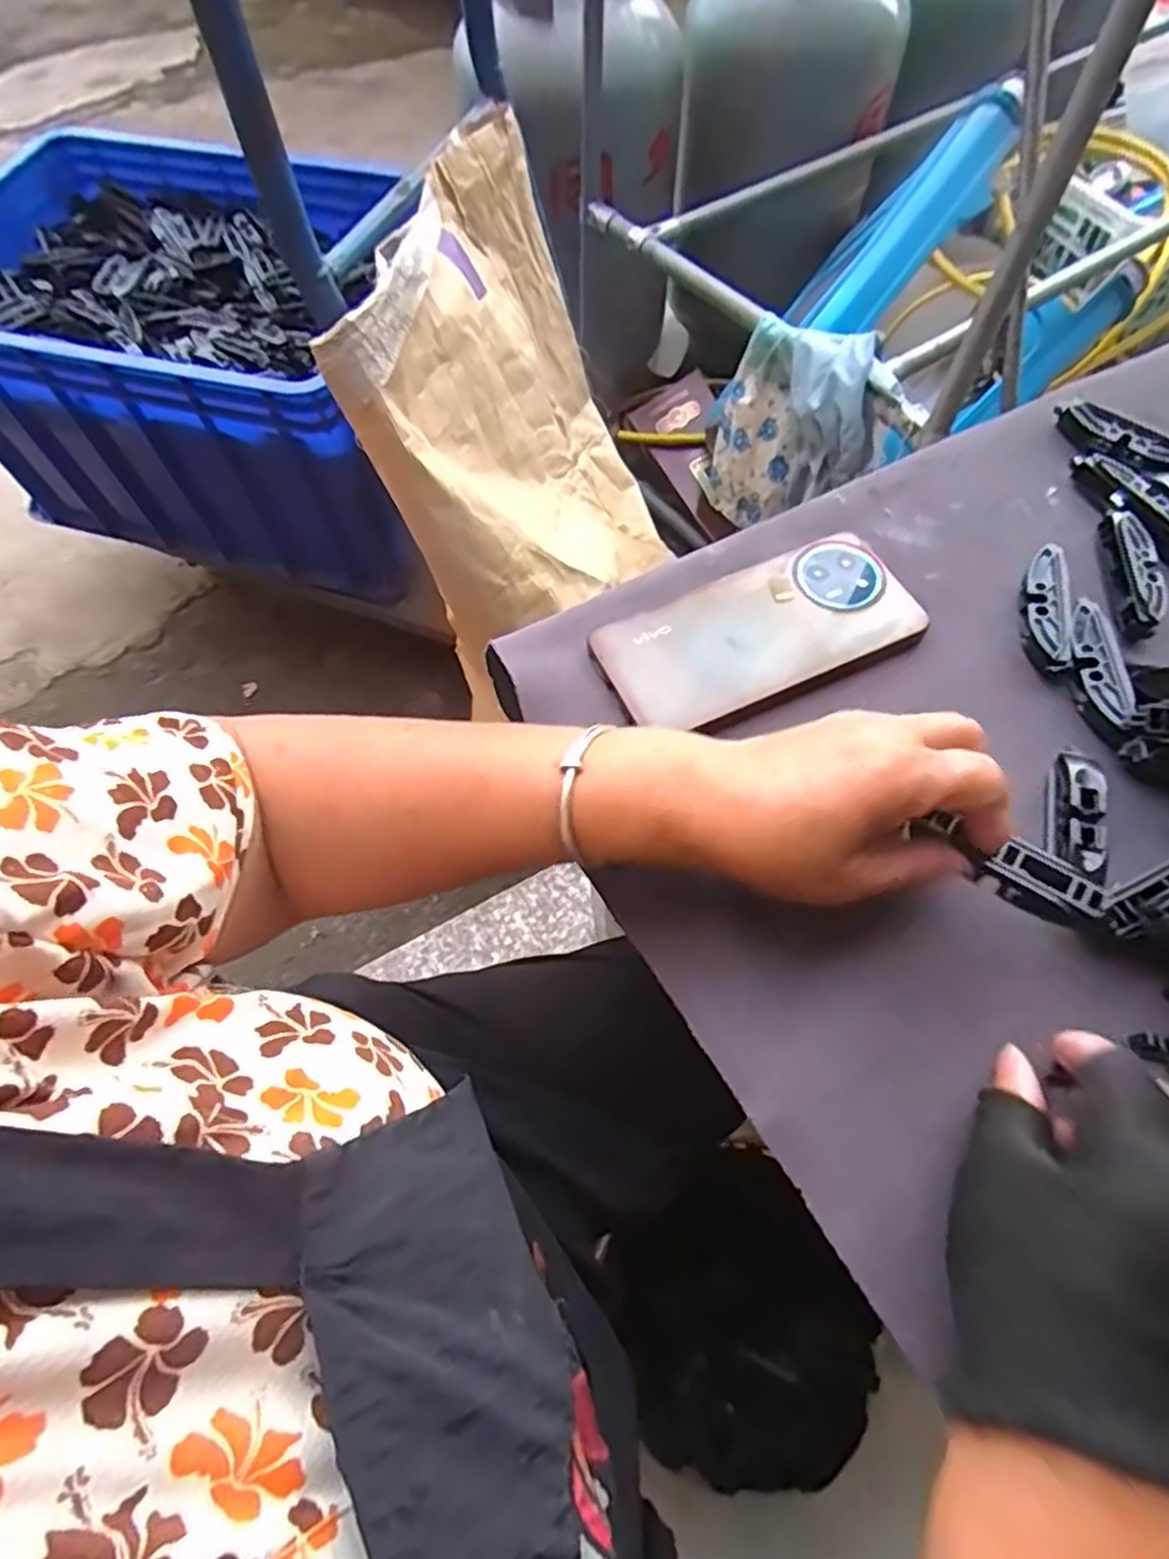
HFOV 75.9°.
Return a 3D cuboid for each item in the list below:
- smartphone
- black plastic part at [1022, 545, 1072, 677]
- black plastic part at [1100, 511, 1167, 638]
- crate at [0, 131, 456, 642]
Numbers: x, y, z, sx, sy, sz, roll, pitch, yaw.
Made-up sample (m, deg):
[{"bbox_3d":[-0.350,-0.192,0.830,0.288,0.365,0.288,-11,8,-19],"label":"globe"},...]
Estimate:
[{"bbox_3d":[0.091,-0.075,0.393,0.163,0.013,0.077,-23,66,-10],"label":"smartphone"},{"bbox_3d":[0.241,-0.088,0.392,0.018,0.016,0.077,11,65,6],"label":"black plastic part"},{"bbox_3d":[0.295,-0.110,0.401,0.019,0.014,0.074,5,65,3],"label":"black plastic part"},{"bbox_3d":[-0.471,-0.547,0.984,0.652,0.330,0.419,16,66,8],"label":"crate"}]

